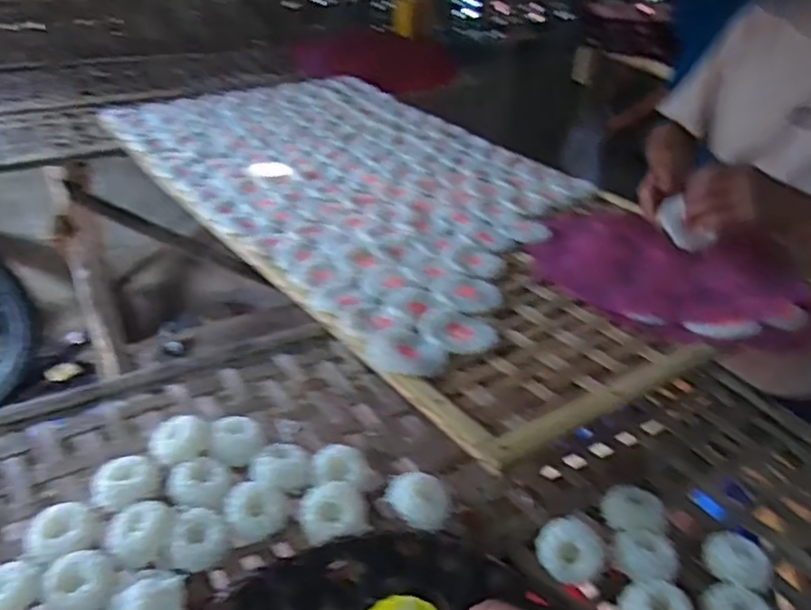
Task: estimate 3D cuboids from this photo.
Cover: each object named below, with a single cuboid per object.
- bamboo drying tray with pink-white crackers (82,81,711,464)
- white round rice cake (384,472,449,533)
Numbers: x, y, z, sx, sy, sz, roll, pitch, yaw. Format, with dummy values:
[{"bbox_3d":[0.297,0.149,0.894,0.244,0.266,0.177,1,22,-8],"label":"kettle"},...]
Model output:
[{"bbox_3d":[-0.051,-0.231,1.143,0.612,0.041,1.269,-21,42,-29],"label":"bamboo drying tray with pink-white crackers"},{"bbox_3d":[0.011,0.172,0.584,0.055,0.026,0.046,17,38,24],"label":"white round rice cake"}]

